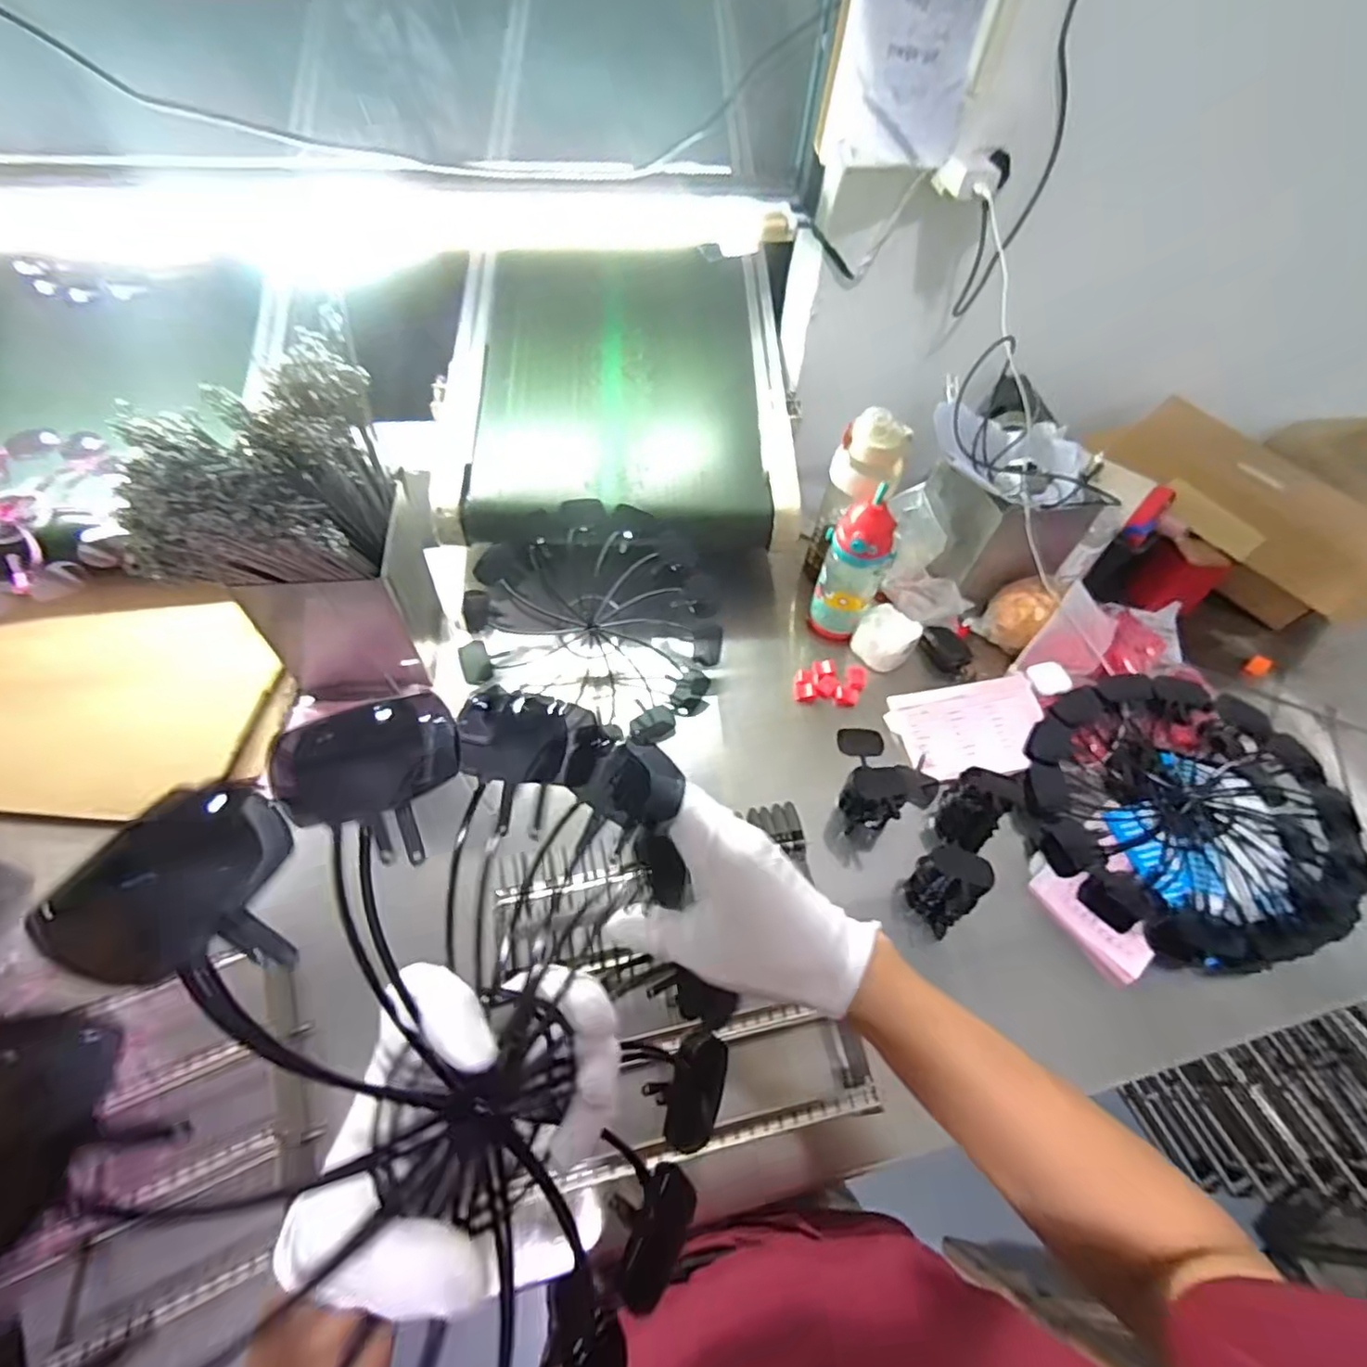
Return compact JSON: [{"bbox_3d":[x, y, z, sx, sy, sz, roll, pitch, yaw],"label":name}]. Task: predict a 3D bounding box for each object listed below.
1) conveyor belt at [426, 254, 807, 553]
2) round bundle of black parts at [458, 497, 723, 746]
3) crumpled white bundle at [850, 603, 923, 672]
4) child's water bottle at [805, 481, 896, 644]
[{"bbox_3d":[-0.069,-0.418,0.947,0.439,0.136,0.537,1,69,-5],"label":"conveyor belt"},{"bbox_3d":[-0.111,-0.091,0.828,0.315,0.139,0.255,20,56,10],"label":"round bundle of black parts"},{"bbox_3d":[0.275,-0.064,0.863,0.075,0.047,0.081,2,55,-3],"label":"crumpled white bundle"},{"bbox_3d":[0.217,-0.147,0.831,0.066,0.203,0.082,-27,61,-21],"label":"child's water bottle"}]

